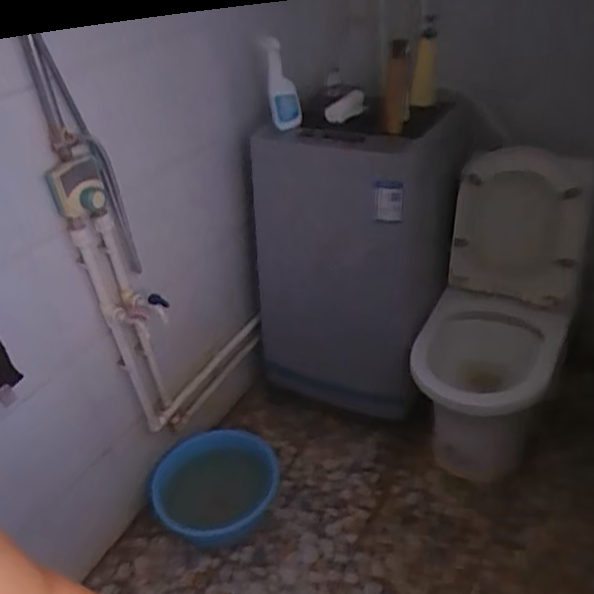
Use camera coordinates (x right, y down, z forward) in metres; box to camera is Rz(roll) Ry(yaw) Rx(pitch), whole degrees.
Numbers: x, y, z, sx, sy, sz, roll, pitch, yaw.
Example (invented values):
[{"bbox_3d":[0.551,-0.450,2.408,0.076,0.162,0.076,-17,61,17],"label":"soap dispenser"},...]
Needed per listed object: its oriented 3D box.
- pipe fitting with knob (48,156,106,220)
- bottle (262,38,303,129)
[{"bbox_3d":[-0.451,-0.221,1.231,0.102,0.106,0.048,-20,35,-18],"label":"pipe fitting with knob"},{"bbox_3d":[-0.037,-0.506,1.422,0.077,0.206,0.055,-7,33,1],"label":"bottle"}]

